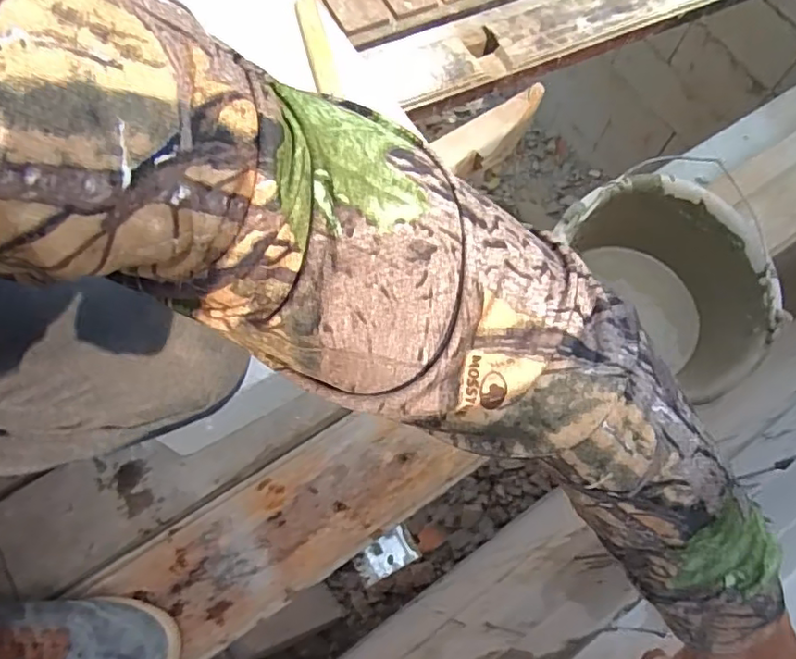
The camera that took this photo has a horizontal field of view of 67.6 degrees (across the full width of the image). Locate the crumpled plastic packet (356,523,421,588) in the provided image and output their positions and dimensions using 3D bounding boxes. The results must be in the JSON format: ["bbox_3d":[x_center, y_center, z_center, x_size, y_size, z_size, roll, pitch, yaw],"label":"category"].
[{"bbox_3d":[-0.015,0.274,0.718,0.071,0.010,0.042,-27,71,-13],"label":"crumpled plastic packet"}]

